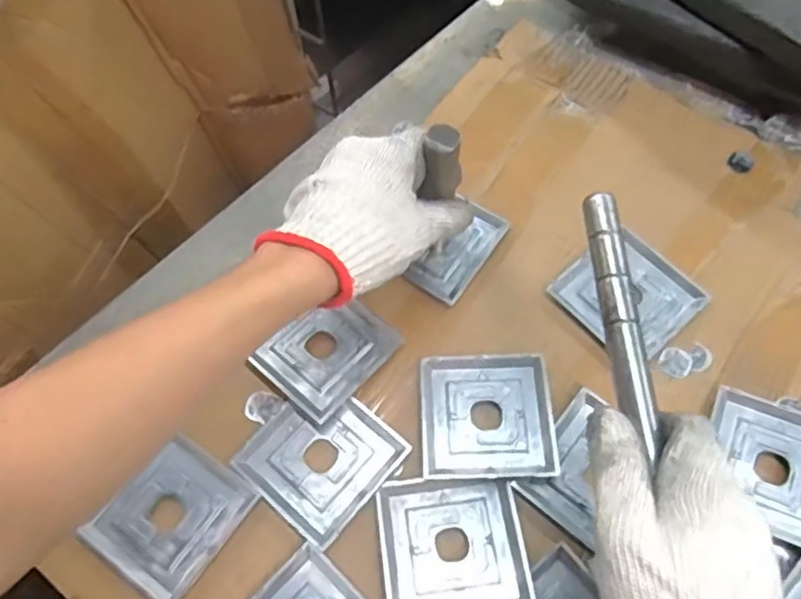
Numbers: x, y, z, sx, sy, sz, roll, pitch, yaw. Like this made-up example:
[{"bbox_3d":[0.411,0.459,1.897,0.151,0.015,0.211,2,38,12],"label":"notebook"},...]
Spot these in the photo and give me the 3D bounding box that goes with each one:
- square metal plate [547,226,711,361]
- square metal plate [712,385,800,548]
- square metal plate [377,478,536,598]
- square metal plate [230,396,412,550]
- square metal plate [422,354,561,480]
[{"bbox_3d":[0.174,-0.004,0.503,0.085,0.013,0.091,-40,71,-17],"label":"square metal plate"},{"bbox_3d":[0.254,0.114,0.447,0.088,0.015,0.090,22,66,10],"label":"square metal plate"},{"bbox_3d":[0.034,0.161,0.428,0.091,0.012,0.087,-6,64,-3],"label":"square metal plate"},{"bbox_3d":[-0.056,0.110,0.460,0.091,0.007,0.090,38,70,16],"label":"square metal plate"},{"bbox_3d":[0.061,0.081,0.466,0.089,0.013,0.089,0,64,0],"label":"square metal plate"}]

